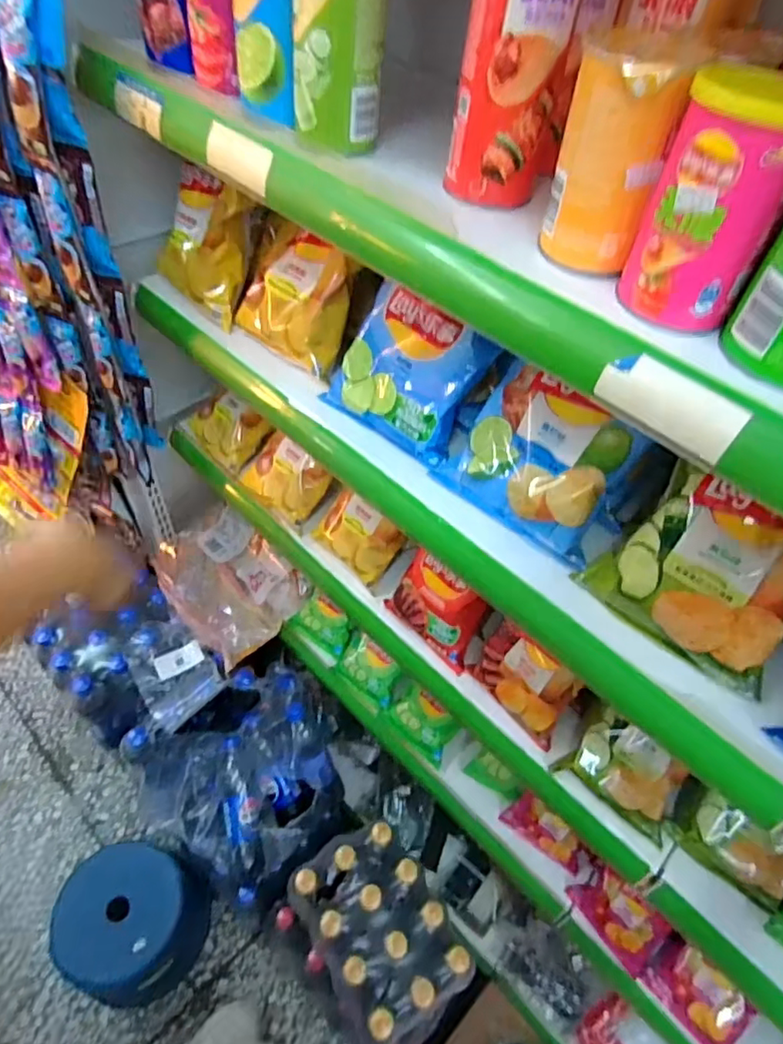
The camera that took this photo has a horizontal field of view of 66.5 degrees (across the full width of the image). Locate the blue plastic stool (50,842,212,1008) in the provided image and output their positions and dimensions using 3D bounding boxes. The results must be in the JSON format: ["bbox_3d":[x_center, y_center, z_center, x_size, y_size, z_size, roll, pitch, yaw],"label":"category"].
[{"bbox_3d":[-0.474,0.723,1.099,0.228,0.206,0.229,3,50,-4],"label":"blue plastic stool"}]

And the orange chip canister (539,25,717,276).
[{"bbox_3d":[0.131,-0.213,0.353,0.061,0.108,0.071,23,52,13],"label":"orange chip canister"}]

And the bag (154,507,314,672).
[{"bbox_3d":[-0.294,0.112,1.087,0.268,0.077,0.198,38,57,23],"label":"bag"}]

